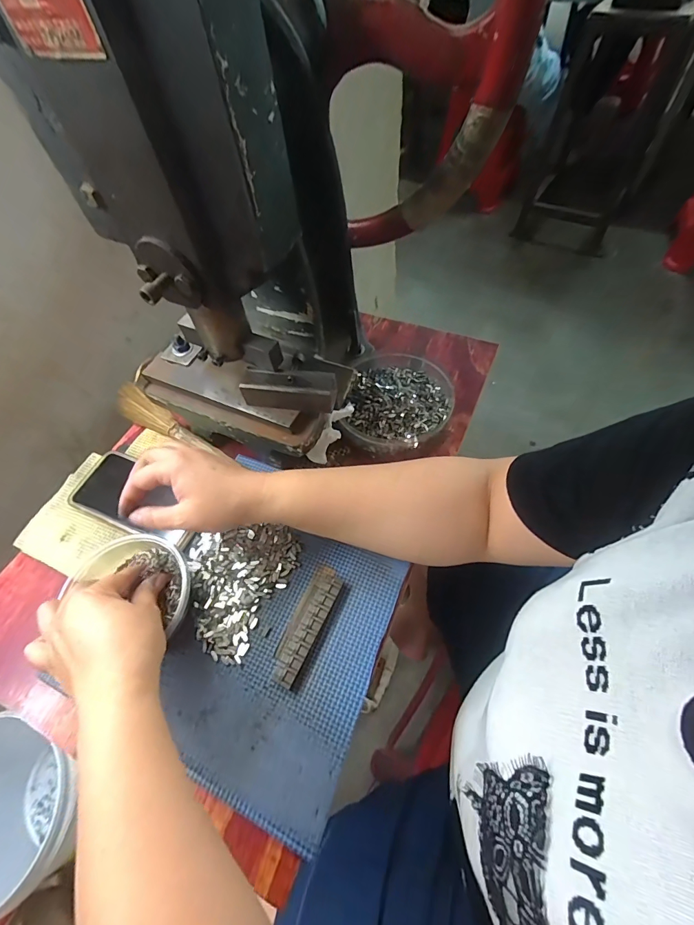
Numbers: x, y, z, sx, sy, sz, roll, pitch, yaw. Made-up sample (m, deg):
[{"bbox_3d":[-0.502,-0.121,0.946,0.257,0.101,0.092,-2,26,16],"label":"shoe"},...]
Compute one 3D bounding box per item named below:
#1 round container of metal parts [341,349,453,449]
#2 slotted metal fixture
[{"bbox_3d":[0.063,-0.072,0.472,0.122,0.042,0.145,8,59,9],"label":"round container of metal parts"},{"bbox_3d":[-0.036,0.145,0.359,0.029,0.011,0.105,22,62,17],"label":"slotted metal fixture"}]

